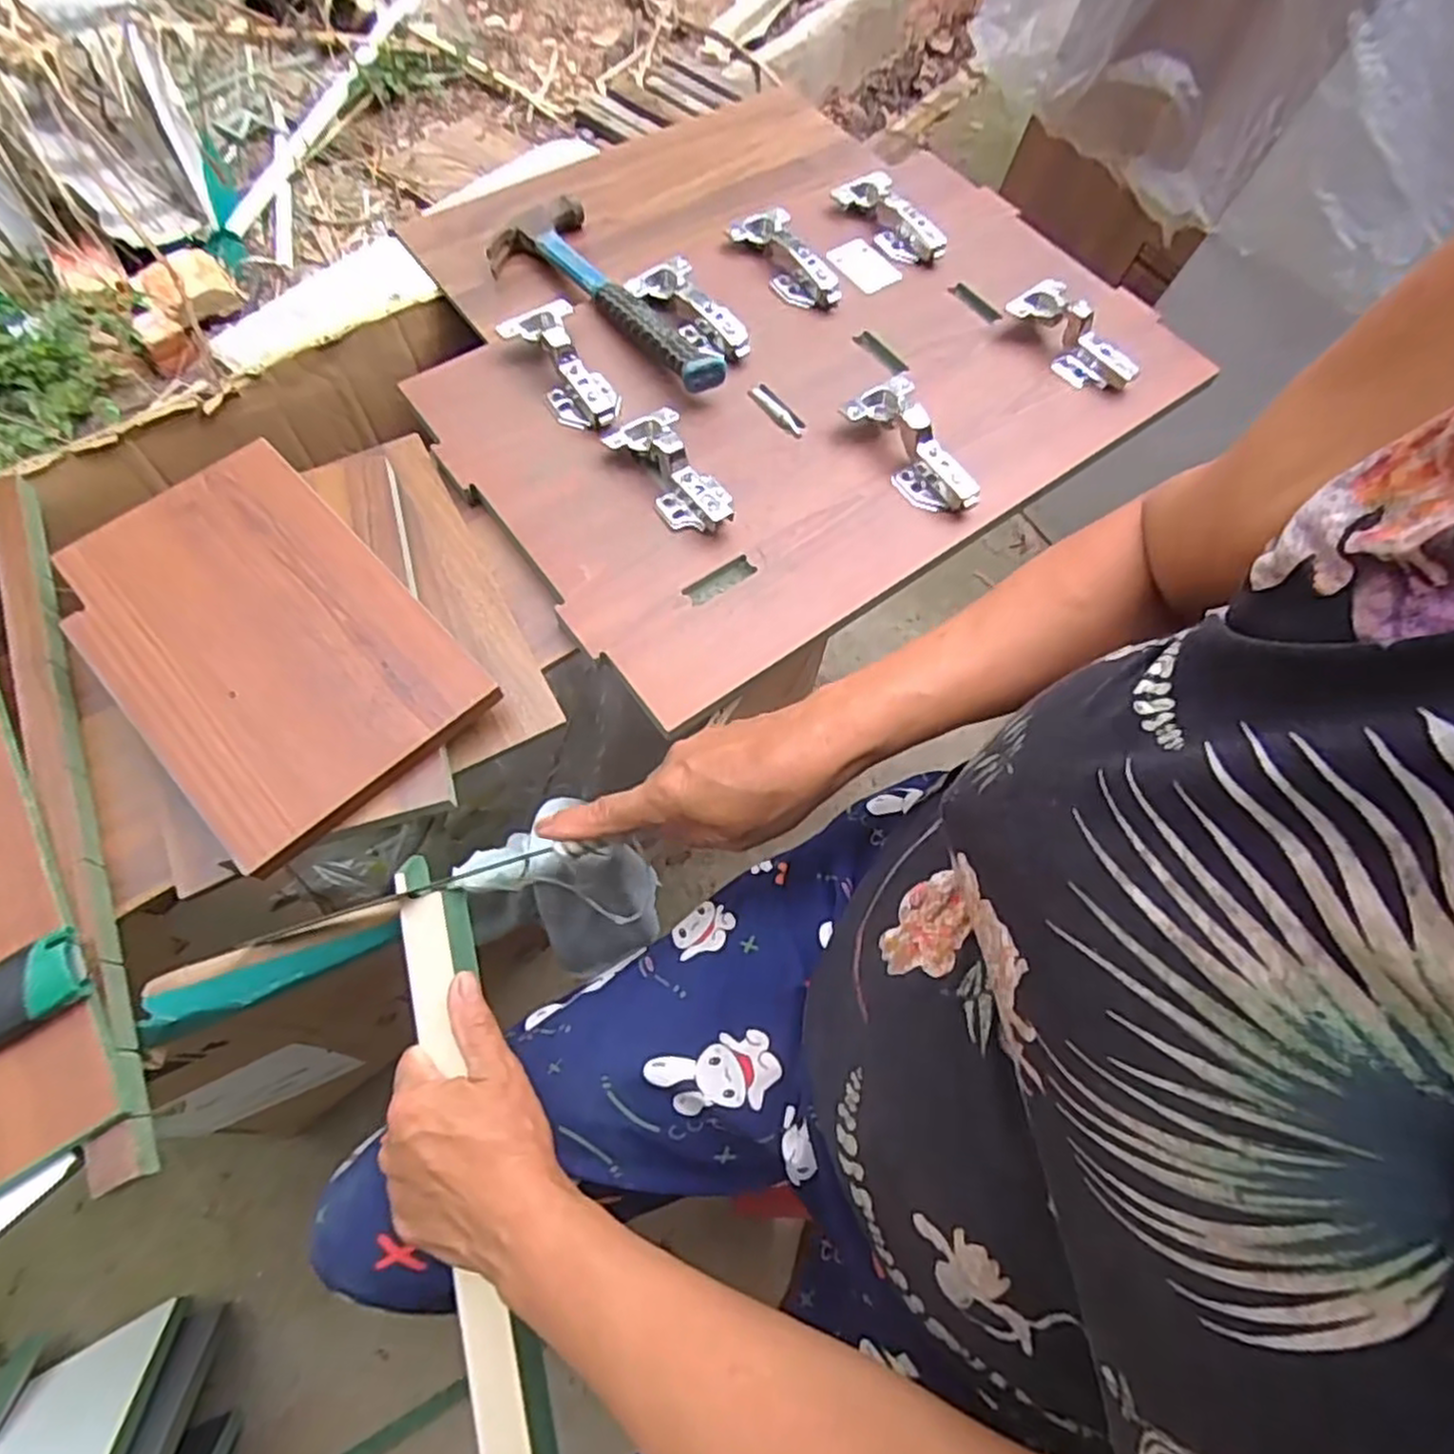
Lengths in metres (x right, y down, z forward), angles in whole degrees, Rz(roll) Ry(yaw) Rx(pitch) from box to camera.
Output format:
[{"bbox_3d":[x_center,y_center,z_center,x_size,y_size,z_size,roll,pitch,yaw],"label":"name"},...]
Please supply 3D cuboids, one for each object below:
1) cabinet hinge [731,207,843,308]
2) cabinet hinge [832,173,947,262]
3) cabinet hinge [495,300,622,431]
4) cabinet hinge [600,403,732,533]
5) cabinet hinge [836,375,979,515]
[{"bbox_3d":[0.050,-0.403,0.649,0.049,0.025,0.114,-23,66,-16],"label":"cabinet hinge"},{"bbox_3d":[0.145,-0.462,0.682,0.057,0.023,0.114,-20,65,-15],"label":"cabinet hinge"},{"bbox_3d":[-0.121,-0.277,0.575,0.053,0.033,0.120,-28,67,-18],"label":"cabinet hinge"},{"bbox_3d":[-0.038,-0.185,0.542,0.055,0.032,0.108,-28,67,-18],"label":"cabinet hinge"},{"bbox_3d":[0.136,-0.210,0.562,0.059,0.033,0.125,-23,69,-14],"label":"cabinet hinge"}]

